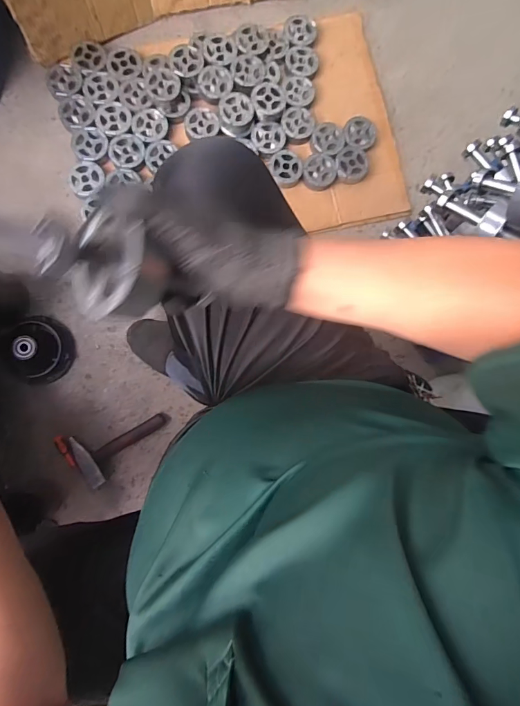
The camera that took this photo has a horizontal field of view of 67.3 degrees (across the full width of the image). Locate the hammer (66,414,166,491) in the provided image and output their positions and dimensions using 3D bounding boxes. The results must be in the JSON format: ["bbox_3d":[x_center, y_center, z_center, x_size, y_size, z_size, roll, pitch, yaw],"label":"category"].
[{"bbox_3d":[-0.296,0.190,0.842,0.196,0.033,0.109,-31,89,-21],"label":"hammer"}]

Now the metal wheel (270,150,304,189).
[{"bbox_3d":[0.064,-0.427,0.904,0.075,0.018,0.083,-26,89,-7],"label":"metal wheel"}]

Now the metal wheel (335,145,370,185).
[{"bbox_3d":[0.219,-0.445,0.926,0.081,0.030,0.081,0,86,-6],"label":"metal wheel"}]

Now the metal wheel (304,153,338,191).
[{"bbox_3d":[0.141,-0.424,0.918,0.079,0.023,0.080,0,86,-6],"label":"metal wheel"}]

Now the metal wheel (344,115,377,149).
[{"bbox_3d":[0.239,-0.529,0.939,0.074,0.028,0.089,8,85,-5],"label":"metal wheel"}]

